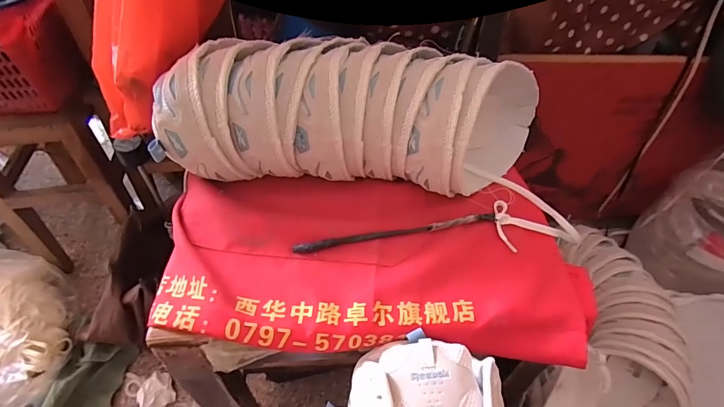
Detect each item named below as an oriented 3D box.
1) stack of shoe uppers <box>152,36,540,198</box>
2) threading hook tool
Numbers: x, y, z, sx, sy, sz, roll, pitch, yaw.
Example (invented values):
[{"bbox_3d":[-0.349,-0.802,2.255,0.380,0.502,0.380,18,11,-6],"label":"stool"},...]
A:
[{"bbox_3d":[0.006,-0.110,0.454,0.428,0.138,0.159,5,48,1],"label":"stack of shoe uppers"},{"bbox_3d":[0.040,0.030,0.428,0.228,0.011,0.013,-8,50,-11],"label":"threading hook tool"}]

